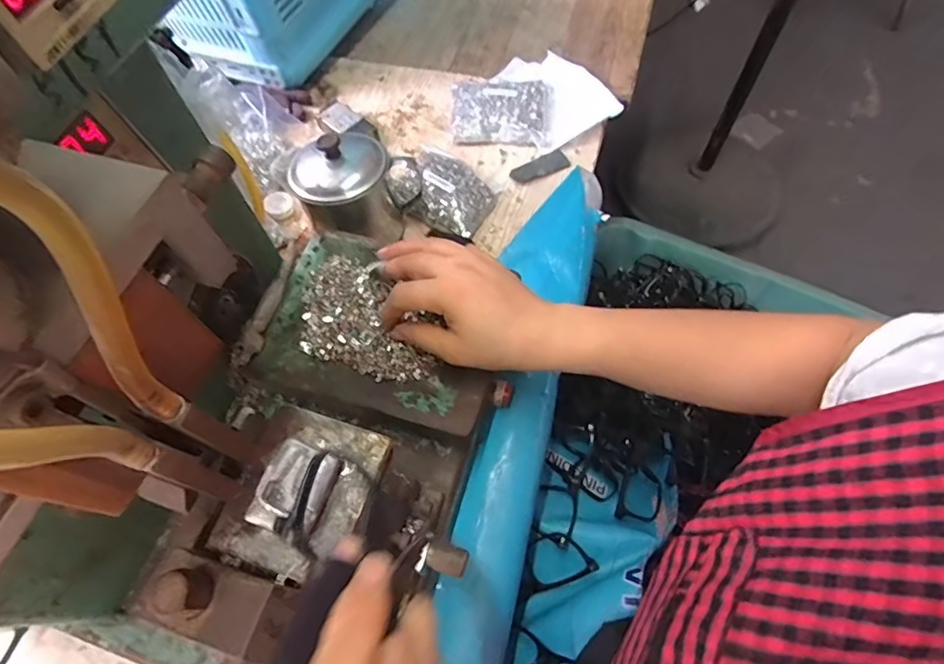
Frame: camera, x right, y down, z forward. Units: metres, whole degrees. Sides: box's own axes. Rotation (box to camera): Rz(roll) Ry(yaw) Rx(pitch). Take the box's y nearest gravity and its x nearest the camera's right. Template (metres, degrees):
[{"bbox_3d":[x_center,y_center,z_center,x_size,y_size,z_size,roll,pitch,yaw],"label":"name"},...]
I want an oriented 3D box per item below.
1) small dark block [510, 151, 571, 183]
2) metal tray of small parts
[{"bbox_3d":[0.087,-0.208,0.647,0.080,0.010,0.029,-28,65,-12],"label":"small dark block"},{"bbox_3d":[-0.074,-0.001,0.449,0.195,0.031,0.155,15,62,9],"label":"metal tray of small parts"}]

